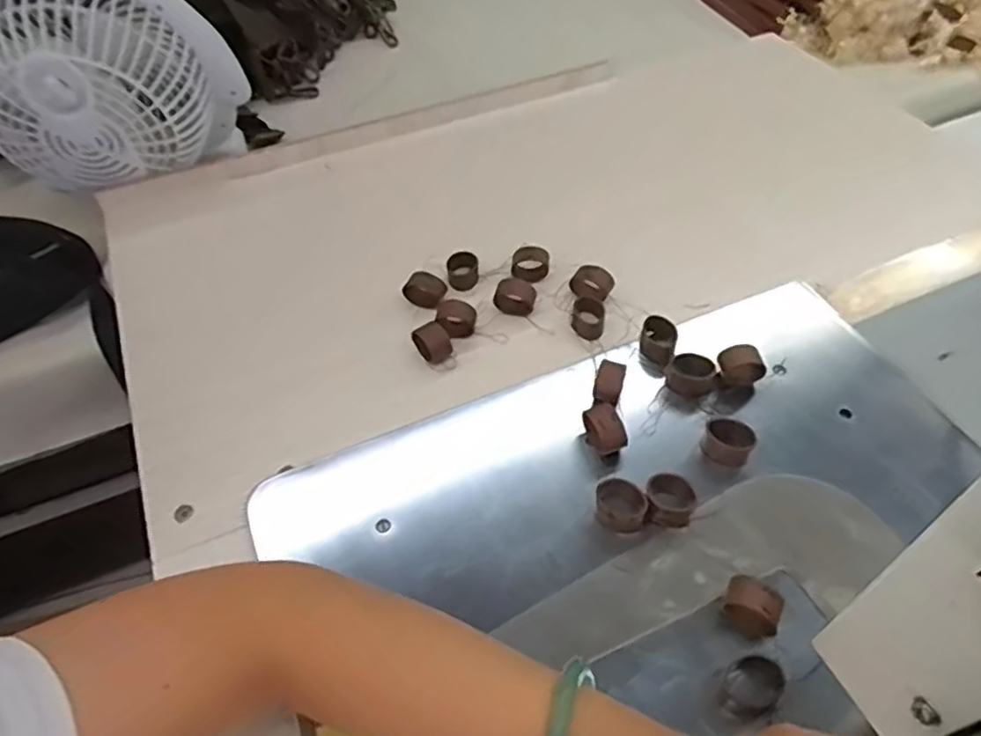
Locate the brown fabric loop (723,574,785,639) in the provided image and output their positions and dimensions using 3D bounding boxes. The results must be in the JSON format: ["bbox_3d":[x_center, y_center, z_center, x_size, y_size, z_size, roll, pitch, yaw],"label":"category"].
[{"bbox_3d":[0.144,0.130,0.373,0.028,0.033,0.022,20,54,18],"label":"brown fabric loop"}]

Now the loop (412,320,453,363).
[{"bbox_3d":[-0.043,-0.018,0.519,0.026,0.026,0.026,-28,55,-20],"label":"loop"}]

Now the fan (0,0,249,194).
[{"bbox_3d":[-0.368,-0.288,0.631,0.165,0.237,0.215,29,57,24],"label":"fan"}]

